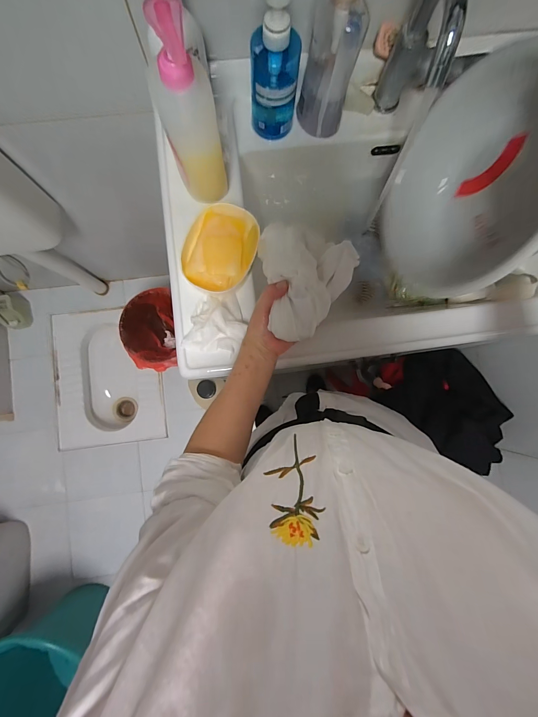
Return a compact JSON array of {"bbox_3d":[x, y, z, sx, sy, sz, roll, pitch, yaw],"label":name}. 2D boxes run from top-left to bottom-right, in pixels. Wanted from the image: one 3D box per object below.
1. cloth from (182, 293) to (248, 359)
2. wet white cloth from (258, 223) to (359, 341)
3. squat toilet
[{"bbox_3d":[-0.079,-0.056,0.483,0.084,0.031,0.097,14,85,-1],"label":"cloth"},{"bbox_3d":[0.051,-0.104,0.414,0.123,0.046,0.147,2,85,-2],"label":"wet white cloth"},{"bbox_3d":[-0.717,0.085,1.462,0.466,0.198,0.604,-5,85,-3],"label":"squat toilet"}]

